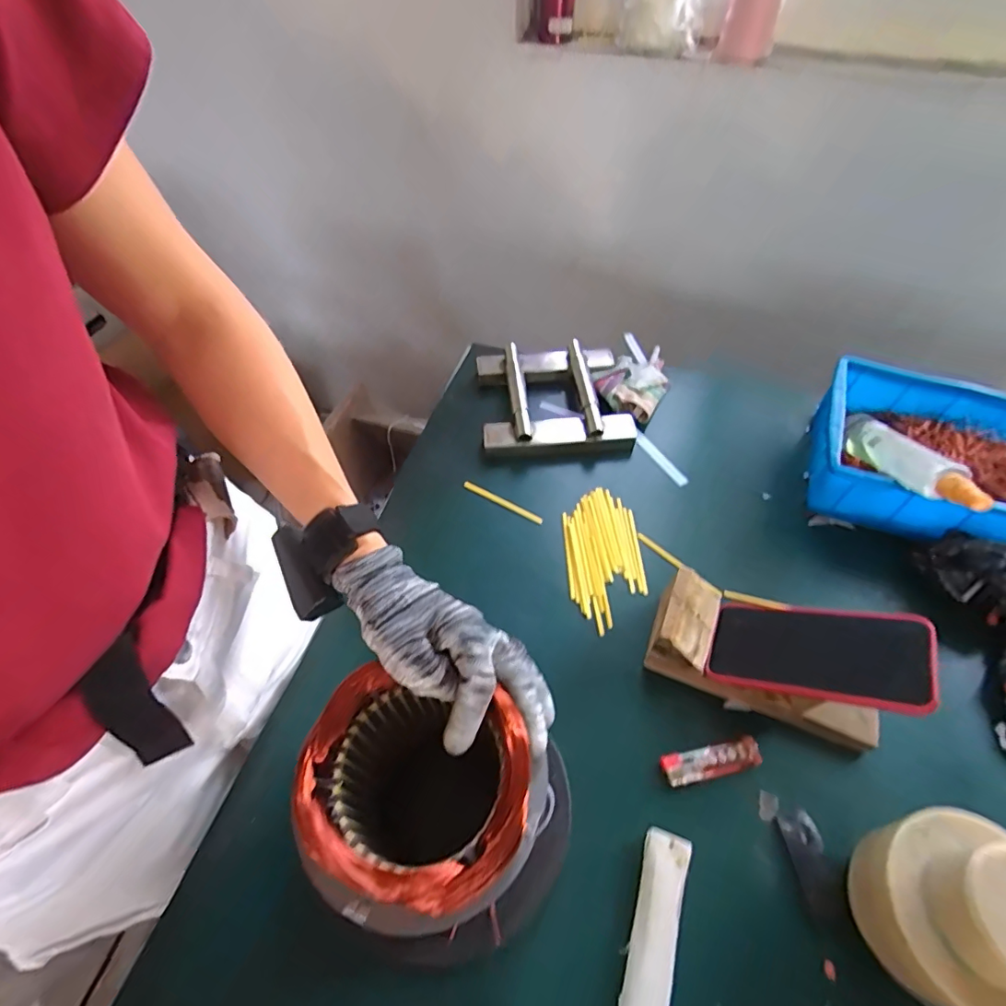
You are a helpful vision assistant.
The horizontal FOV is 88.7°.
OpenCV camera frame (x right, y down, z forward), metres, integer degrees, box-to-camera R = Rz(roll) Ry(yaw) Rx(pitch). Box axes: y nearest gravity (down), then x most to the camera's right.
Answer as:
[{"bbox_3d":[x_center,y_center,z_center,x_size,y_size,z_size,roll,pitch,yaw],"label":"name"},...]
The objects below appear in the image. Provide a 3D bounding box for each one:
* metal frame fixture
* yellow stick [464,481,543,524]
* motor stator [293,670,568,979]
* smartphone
[{"bbox_3d":[0.067,-0.144,0.701,0.194,0.050,0.177,-5,53,-3],"label":"metal frame fixture"},{"bbox_3d":[-0.001,-0.001,0.627,0.109,0.009,0.009,26,57,19],"label":"yellow stick"},{"bbox_3d":[-0.040,0.214,0.351,0.170,0.169,0.143,22,55,14],"label":"motor stator"},{"bbox_3d":[0.268,0.129,0.447,0.165,0.013,0.081,-4,43,43],"label":"smartphone"}]

